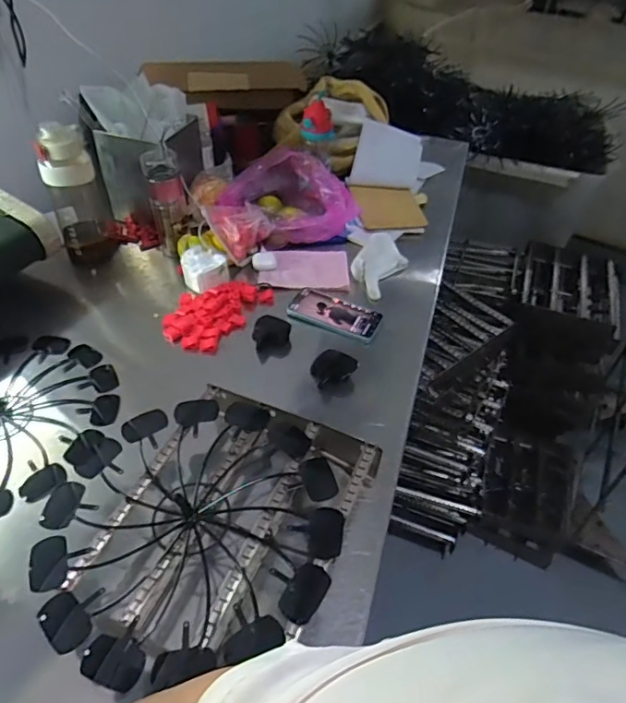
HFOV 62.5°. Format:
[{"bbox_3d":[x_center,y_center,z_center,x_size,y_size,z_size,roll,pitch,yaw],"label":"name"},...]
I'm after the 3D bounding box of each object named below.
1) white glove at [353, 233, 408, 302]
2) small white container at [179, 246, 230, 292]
[{"bbox_3d":[0.133,-0.173,1.027,0.095,0.031,0.187,21,48,16],"label":"white glove"},{"bbox_3d":[-0.202,-0.154,0.970,0.079,0.054,0.078,-17,49,-20],"label":"small white container"}]

